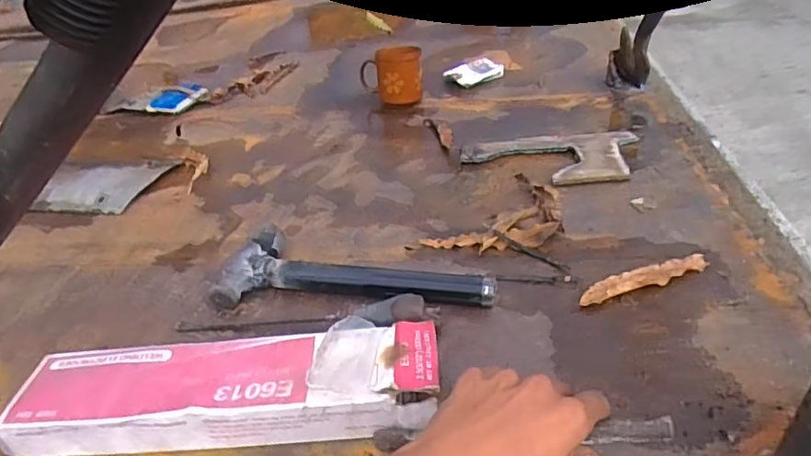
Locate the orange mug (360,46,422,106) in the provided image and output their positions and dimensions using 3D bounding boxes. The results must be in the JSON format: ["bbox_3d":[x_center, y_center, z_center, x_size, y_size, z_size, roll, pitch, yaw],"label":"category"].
[{"bbox_3d":[-0.021,-0.242,0.896,0.096,0.096,0.072,-8,37,-3],"label":"orange mug"}]

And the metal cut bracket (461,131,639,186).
[{"bbox_3d":[0.191,-0.091,0.725,0.230,0.011,0.128,-2,37,5],"label":"metal cut bracket"}]

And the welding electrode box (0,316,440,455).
[{"bbox_3d":[-0.144,0.128,0.443,0.337,0.045,0.080,-4,36,2],"label":"welding electrode box"}]

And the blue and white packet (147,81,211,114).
[{"bbox_3d":[-0.408,-0.232,1.000,0.062,0.025,0.111,14,41,25],"label":"blue and white packet"}]

